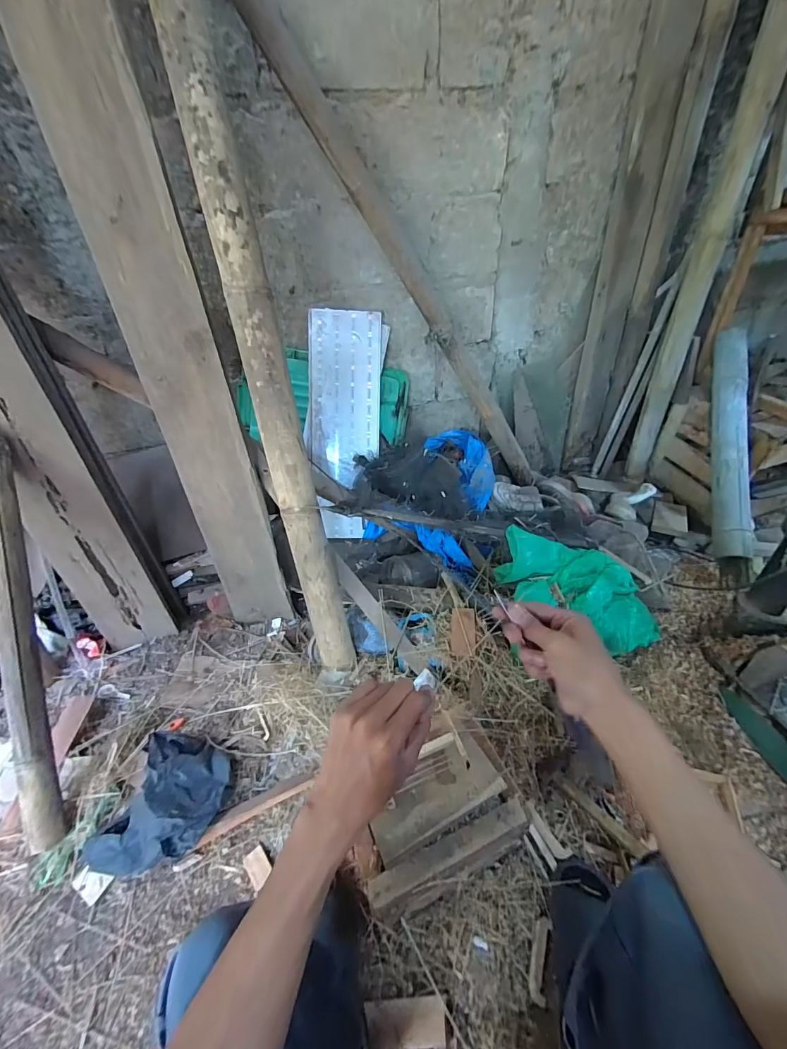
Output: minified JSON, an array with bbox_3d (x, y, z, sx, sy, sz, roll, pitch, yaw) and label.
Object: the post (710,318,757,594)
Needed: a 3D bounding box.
[{"bbox_3d":[0.954,-0.224,1.115,0.085,0.094,0.800,7,75,16],"label":"post"}]

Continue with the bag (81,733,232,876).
[{"bbox_3d":[-0.440,0.531,0.763,0.222,0.062,0.227,5,38,13],"label":"bag"}]

